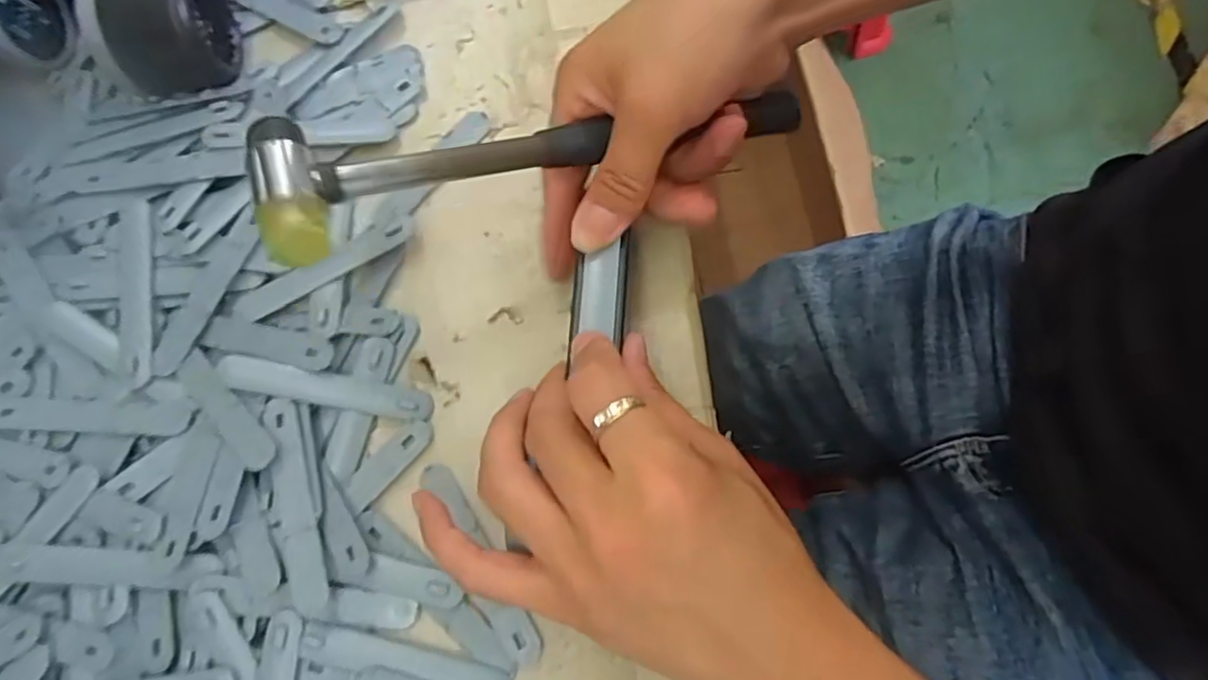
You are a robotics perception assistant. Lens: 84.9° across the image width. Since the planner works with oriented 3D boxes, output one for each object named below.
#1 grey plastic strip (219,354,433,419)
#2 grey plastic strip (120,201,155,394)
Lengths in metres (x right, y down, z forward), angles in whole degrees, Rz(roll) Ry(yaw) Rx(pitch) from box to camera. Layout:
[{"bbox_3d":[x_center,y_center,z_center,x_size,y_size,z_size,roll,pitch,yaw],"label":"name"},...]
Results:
[{"bbox_3d":[-0.129,0.023,0.307,0.095,0.005,0.016,12,76,-8],"label":"grey plastic strip"},{"bbox_3d":[-0.228,-0.025,0.322,0.015,0.004,0.095,-11,74,3],"label":"grey plastic strip"}]

